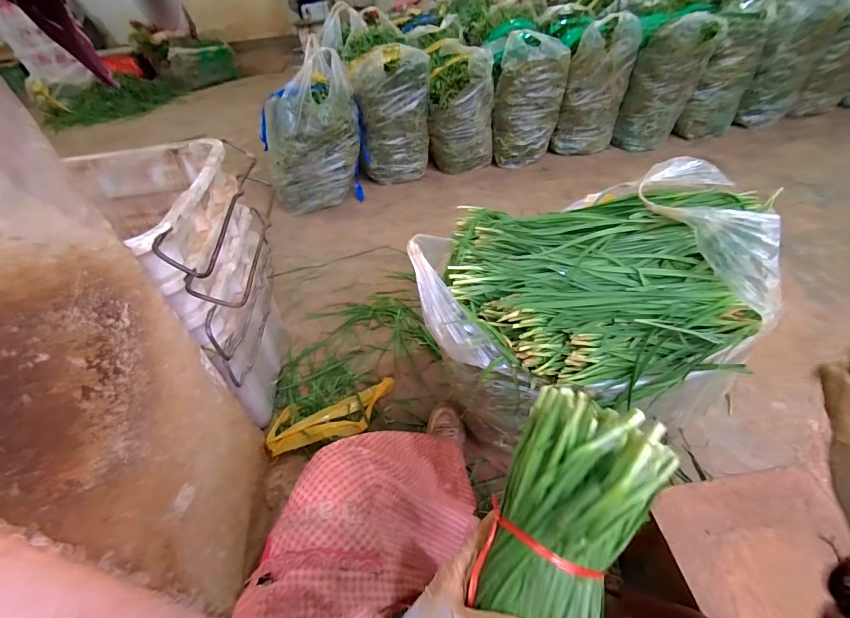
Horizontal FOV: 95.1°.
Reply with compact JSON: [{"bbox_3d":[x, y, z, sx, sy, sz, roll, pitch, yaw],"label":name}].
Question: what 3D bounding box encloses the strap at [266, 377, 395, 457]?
[{"bbox_3d":[-0.230,0.270,1.003,0.326,0.054,0.136,-16,45,-11],"label":"strap"}]

